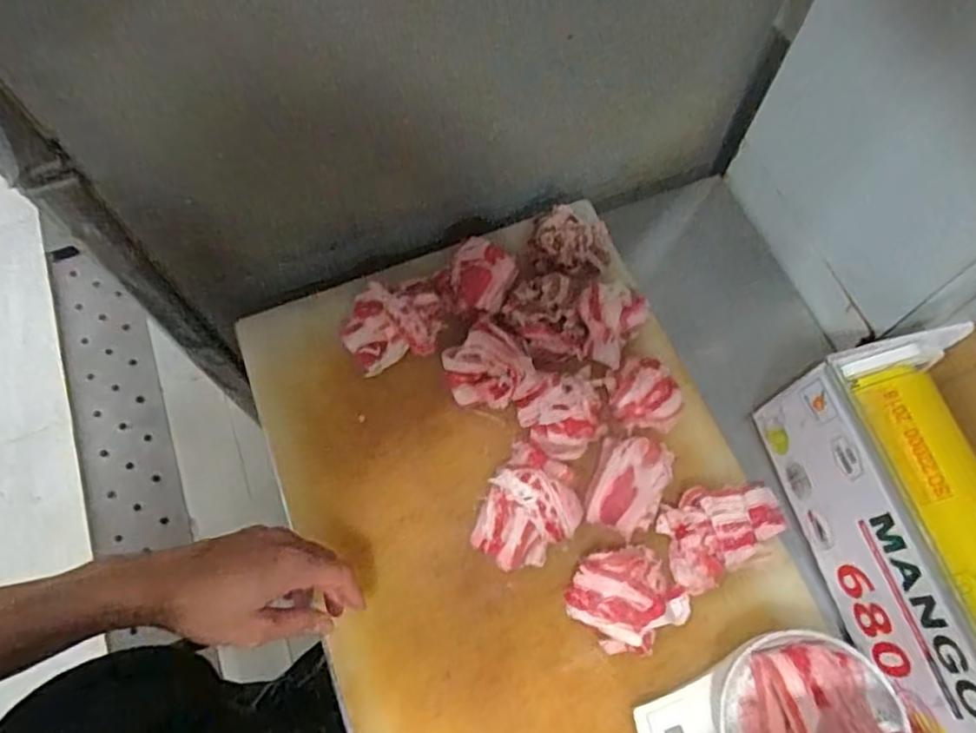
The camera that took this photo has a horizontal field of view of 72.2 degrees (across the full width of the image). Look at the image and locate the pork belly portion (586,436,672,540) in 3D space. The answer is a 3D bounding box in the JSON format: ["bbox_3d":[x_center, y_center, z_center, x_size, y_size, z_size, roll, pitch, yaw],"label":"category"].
[{"bbox_3d":[0.125,0.101,0.588,0.059,0.024,0.085,18,68,7],"label":"pork belly portion"}]

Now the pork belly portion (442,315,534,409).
[{"bbox_3d":[0.000,0.000,0.634,0.079,0.036,0.079,-19,68,-9],"label":"pork belly portion"}]

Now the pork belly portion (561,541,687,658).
[{"bbox_3d":[0.116,0.193,0.559,0.087,0.036,0.083,0,67,-1],"label":"pork belly portion"}]

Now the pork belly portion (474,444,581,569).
[{"bbox_3d":[0.037,0.126,0.590,0.080,0.029,0.103,32,70,12],"label":"pork belly portion"}]

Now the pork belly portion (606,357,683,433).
[{"bbox_3d":[0.144,0.024,0.616,0.064,0.029,0.065,6,67,2],"label":"pork belly portion"}]

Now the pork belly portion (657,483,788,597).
[{"bbox_3d":[0.210,0.137,0.583,0.122,0.053,0.073,-24,69,-11],"label":"pork belly portion"}]

